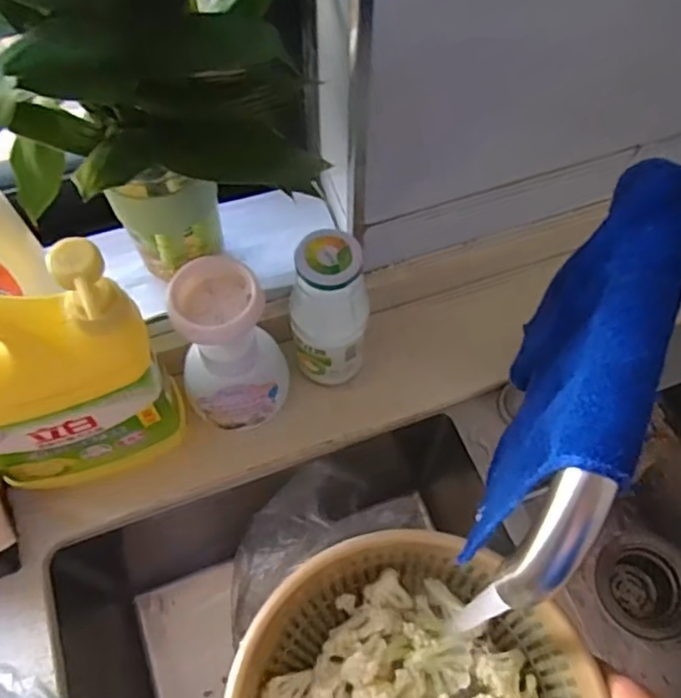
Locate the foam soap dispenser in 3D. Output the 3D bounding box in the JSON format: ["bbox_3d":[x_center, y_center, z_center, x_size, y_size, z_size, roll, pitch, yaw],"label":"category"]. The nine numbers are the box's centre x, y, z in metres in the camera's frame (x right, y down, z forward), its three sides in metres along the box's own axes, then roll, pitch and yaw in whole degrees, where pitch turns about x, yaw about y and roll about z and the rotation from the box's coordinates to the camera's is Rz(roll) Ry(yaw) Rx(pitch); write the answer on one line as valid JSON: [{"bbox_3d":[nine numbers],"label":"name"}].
[{"bbox_3d":[-0.086,0.001,0.506,0.078,0.155,0.064,-15,63,-8],"label":"foam soap dispenser"}]

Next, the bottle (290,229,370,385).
[{"bbox_3d":[-0.009,-0.023,0.527,0.063,0.162,0.054,3,62,1],"label":"bottle"}]

